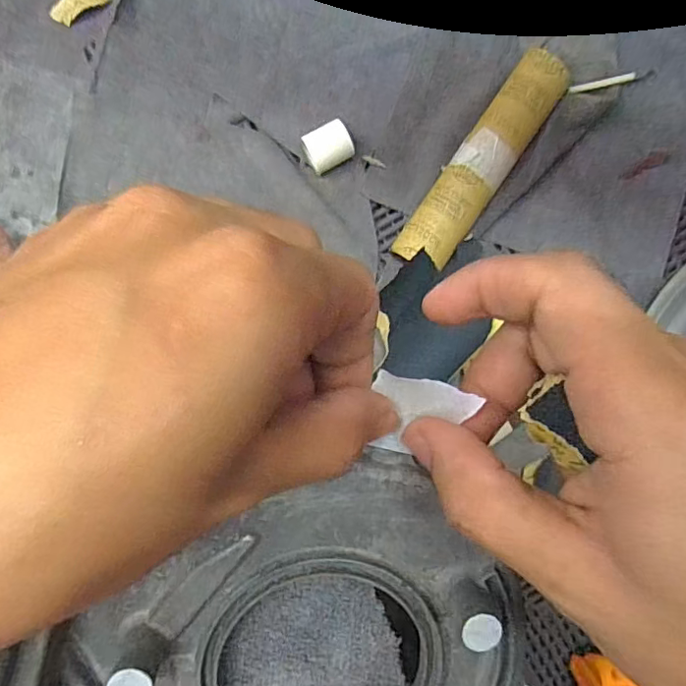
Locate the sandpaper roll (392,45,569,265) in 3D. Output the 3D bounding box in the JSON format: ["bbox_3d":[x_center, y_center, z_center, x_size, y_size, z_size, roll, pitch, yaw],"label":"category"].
[{"bbox_3d":[0.173,-0.223,0.657,0.068,0.060,0.263,35,88,-5],"label":"sandpaper roll"}]

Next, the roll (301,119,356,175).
[{"bbox_3d":[-0.018,-0.230,0.648,0.053,0.039,0.044,-29,94,-4],"label":"roll"}]

